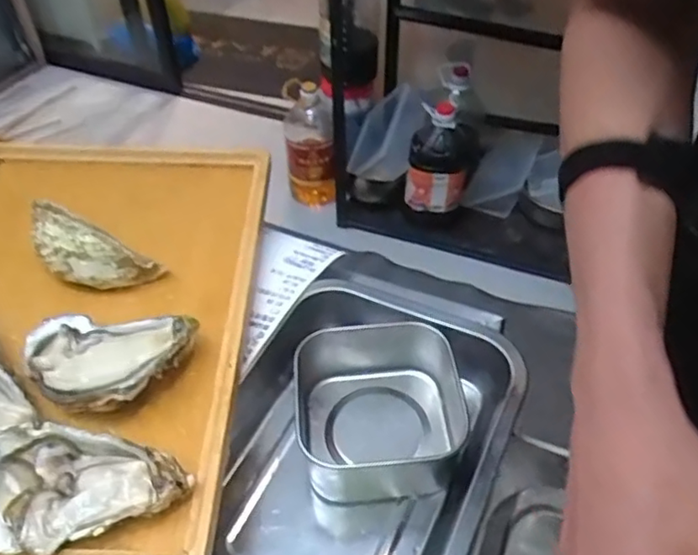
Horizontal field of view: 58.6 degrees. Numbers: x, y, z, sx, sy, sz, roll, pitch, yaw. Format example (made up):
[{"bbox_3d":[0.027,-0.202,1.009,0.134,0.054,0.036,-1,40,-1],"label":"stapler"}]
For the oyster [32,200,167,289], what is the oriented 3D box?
[{"bbox_3d":[-0.188,-0.017,0.453,0.097,0.042,0.030,28,47,-10],"label":"oyster"}]

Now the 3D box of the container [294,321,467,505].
[{"bbox_3d":[0.020,0.089,0.424,0.113,0.052,0.109,-3,46,-1],"label":"container"}]

